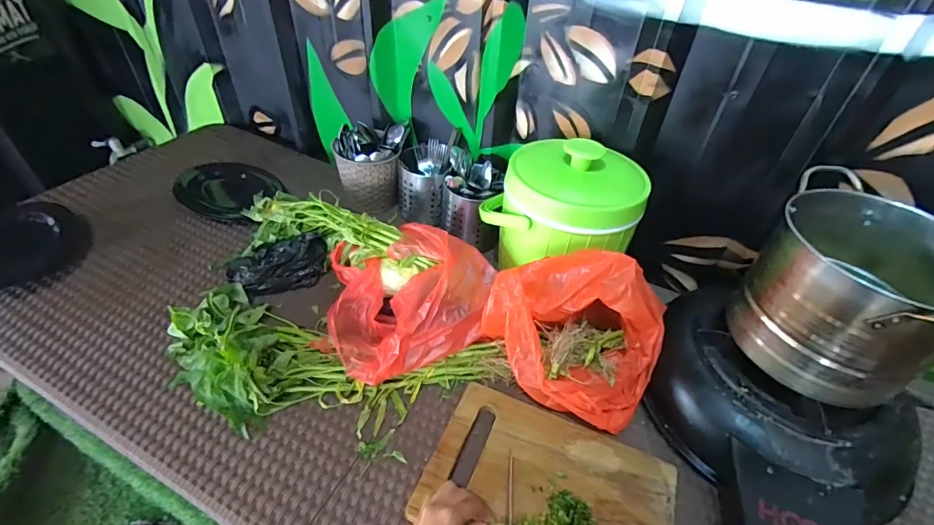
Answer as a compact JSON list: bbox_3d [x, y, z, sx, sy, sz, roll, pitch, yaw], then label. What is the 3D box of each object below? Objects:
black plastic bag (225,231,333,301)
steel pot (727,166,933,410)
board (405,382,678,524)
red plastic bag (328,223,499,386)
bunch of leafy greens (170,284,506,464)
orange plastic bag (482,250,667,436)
[{"bbox_3d":[-0.333,0.000,0.788,0.164,0.047,0.111,-18,48,-23],"label":"black plastic bag"},{"bbox_3d":[0.451,0.040,0.534,0.171,0.183,0.216,-29,53,-31],"label":"steel pot"},{"bbox_3d":[0.101,0.281,0.548,0.295,0.016,0.200,19,45,14],"label":"board"},{"bbox_3d":[-0.103,0.040,0.708,0.255,0.123,0.267,-17,48,-22],"label":"red plastic bag"},{"bbox_3d":[-0.194,0.144,0.629,0.483,0.071,0.191,11,44,6],"label":"bunch of leafy greens"},{"bbox_3d":[0.159,0.089,0.628,0.223,0.167,0.197,29,48,23],"label":"orange plastic bag"}]

